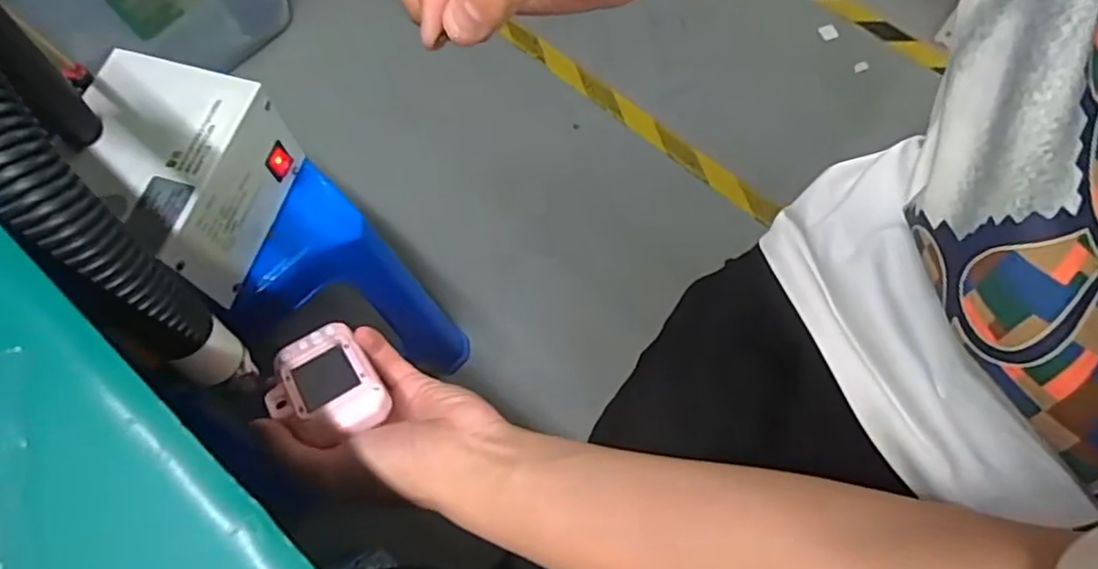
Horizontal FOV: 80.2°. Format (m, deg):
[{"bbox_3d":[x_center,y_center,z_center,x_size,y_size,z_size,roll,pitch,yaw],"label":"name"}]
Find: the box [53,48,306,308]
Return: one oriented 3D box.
[{"bbox_3d":[-0.300,-0.088,0.525,0.127,0.098,0.145,18,69,6],"label":"box"}]

